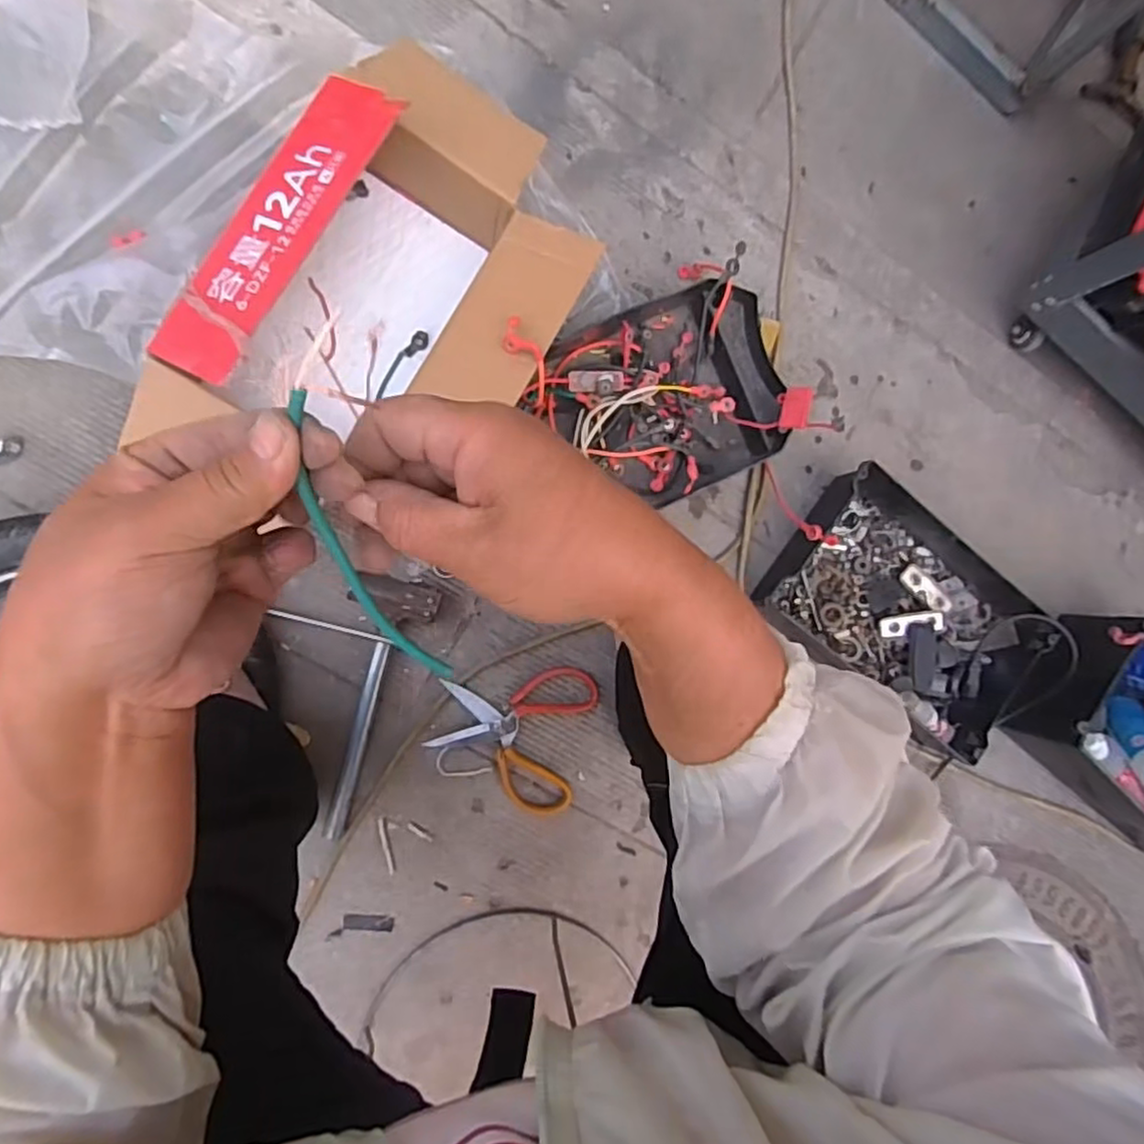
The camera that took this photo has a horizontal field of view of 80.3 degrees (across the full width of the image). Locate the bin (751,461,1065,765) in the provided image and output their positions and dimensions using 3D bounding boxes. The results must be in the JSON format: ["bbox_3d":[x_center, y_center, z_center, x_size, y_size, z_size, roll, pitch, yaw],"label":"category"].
[{"bbox_3d":[0.427,0.048,0.855,0.359,0.090,0.237,36,86,-7],"label":"bin"}]

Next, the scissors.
[{"bbox_3d":[-0.071,0.187,0.800,0.179,0.013,0.175,16,89,-8],"label":"scissors"}]

